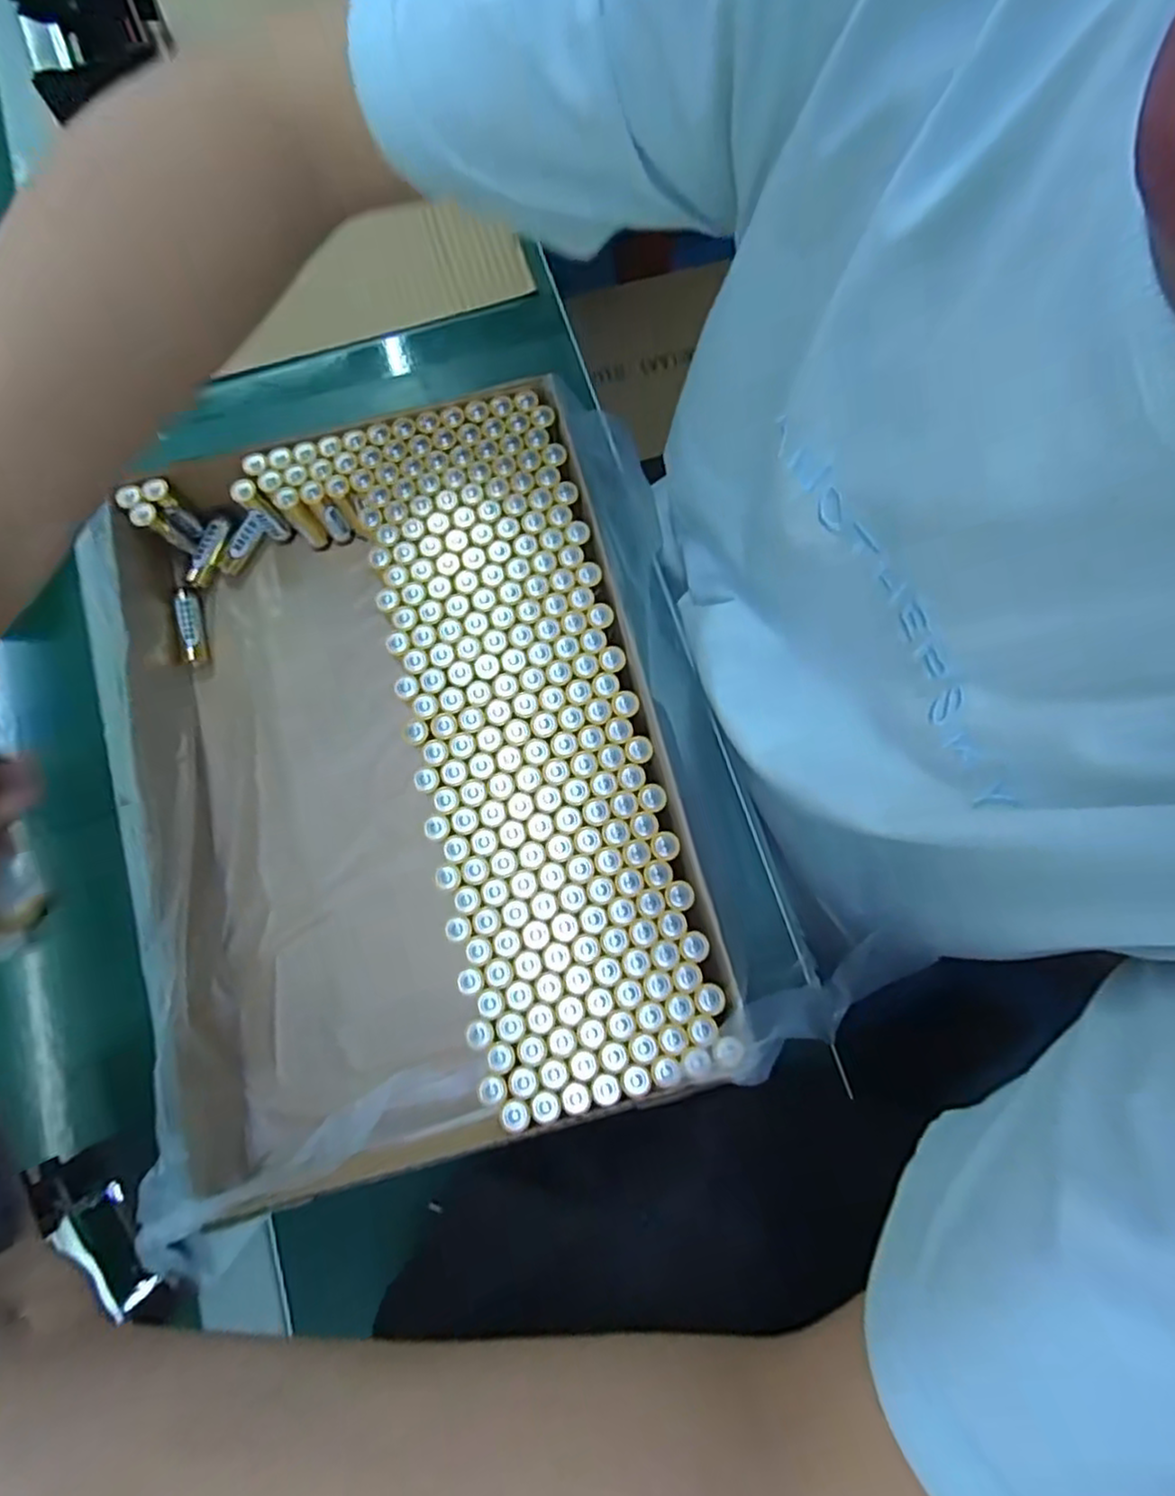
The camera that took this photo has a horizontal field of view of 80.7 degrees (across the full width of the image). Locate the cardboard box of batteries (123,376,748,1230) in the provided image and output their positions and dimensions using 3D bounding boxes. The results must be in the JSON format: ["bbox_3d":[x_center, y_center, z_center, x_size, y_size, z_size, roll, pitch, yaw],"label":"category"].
[{"bbox_3d":[-0.096,0.006,0.363,0.257,0.049,0.370,-16,77,-2],"label":"cardboard box of batteries"}]

